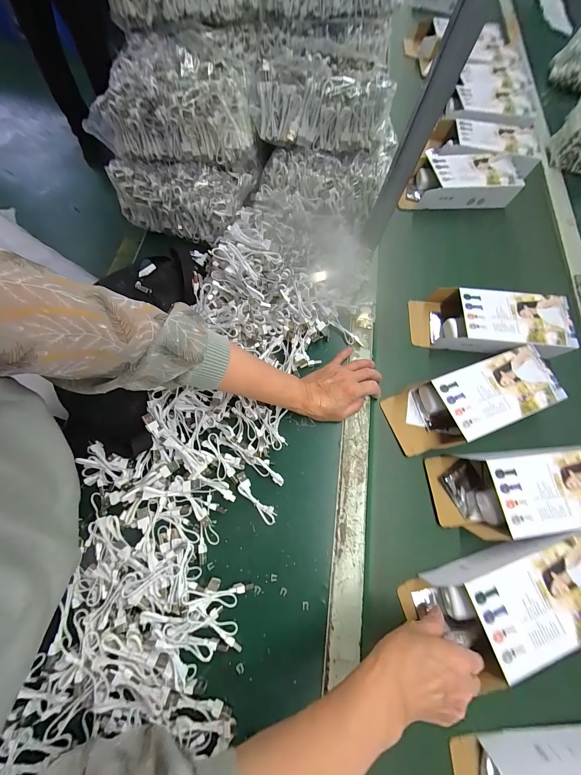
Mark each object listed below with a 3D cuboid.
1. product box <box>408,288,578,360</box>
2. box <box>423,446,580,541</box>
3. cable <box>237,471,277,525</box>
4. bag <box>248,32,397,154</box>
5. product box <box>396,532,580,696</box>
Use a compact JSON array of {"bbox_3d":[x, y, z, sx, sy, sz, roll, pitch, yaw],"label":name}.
[{"bbox_3d":[0.342,-0.114,0.492,0.257,0.053,0.112,8,68,0],"label":"product box"},{"bbox_3d":[0.336,0.144,0.400,0.252,0.057,0.109,-4,68,-5],"label":"box"},{"bbox_3d":[-0.047,0.150,0.380,0.020,0.012,0.077,-40,75,-17],"label":"cable"},{"bbox_3d":[0.043,-0.500,0.477,0.219,0.083,0.162,-4,68,-5],"label":"bag"},{"bbox_3d":[0.274,0.264,0.351,0.245,0.053,0.109,-16,70,-10],"label":"product box"}]

